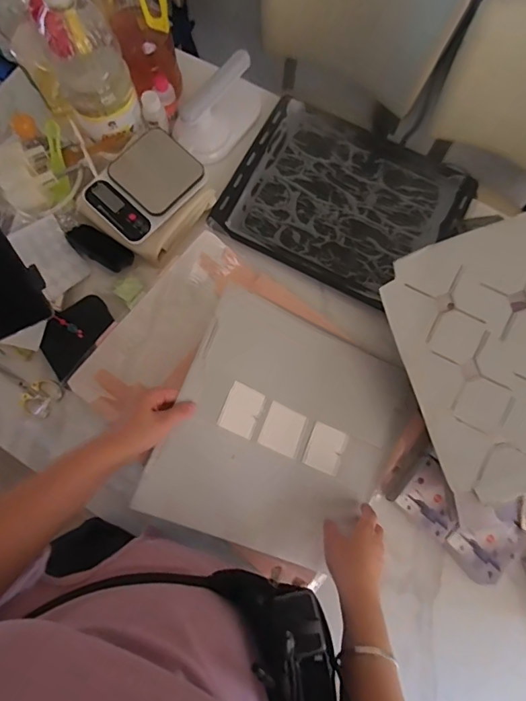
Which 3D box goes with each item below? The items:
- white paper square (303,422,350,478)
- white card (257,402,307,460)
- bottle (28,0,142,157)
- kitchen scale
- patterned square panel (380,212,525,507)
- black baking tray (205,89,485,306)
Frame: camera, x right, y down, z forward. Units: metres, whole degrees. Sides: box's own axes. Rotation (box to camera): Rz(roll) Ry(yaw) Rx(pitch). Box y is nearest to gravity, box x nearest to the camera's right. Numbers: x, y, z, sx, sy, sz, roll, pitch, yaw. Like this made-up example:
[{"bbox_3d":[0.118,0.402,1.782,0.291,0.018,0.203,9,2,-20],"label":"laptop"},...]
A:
[{"bbox_3d":[0.095,0.147,0.651,0.058,0.010,0.067,25,69,-5],"label":"white paper square"},{"bbox_3d":[0.030,0.115,0.633,0.063,0.004,0.065,27,71,-17],"label":"white card"},{"bbox_3d":[-0.267,-0.434,0.653,0.110,0.239,0.127,-25,78,-7],"label":"bottle"},{"bbox_3d":[-0.196,-0.275,0.722,0.133,0.023,0.173,43,88,3],"label":"kitchen scale"},{"bbox_3d":[0.395,-0.007,0.615,0.388,0.019,0.365,-19,85,0],"label":"patterned square panel"},{"bbox_3d":[0.146,-0.265,0.781,0.395,0.029,0.311,24,77,5],"label":"black baking tray"}]

